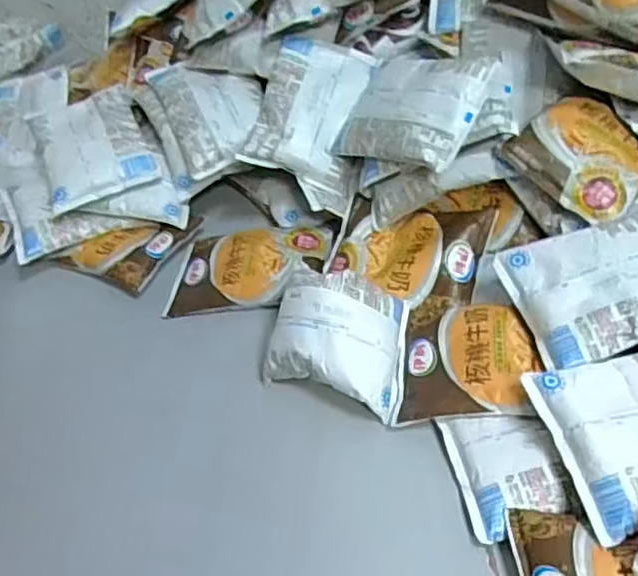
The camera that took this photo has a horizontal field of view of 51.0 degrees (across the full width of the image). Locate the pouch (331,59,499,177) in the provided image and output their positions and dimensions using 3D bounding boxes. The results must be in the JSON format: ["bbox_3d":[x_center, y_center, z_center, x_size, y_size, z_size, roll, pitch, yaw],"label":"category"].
[{"bbox_3d":[0.066,-0.140,0.516,0.128,0.022,0.092,22,78,46],"label":"pouch"}]

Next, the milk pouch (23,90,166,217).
[{"bbox_3d":[-0.209,-0.127,0.612,0.101,0.027,0.117,-24,63,-8],"label":"milk pouch"}]

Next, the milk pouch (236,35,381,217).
[{"bbox_3d":[-0.005,-0.142,0.566,0.093,0.016,0.144,17,79,-4],"label":"milk pouch"}]

